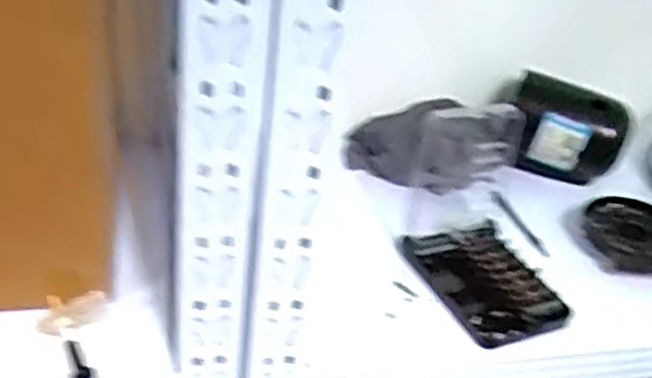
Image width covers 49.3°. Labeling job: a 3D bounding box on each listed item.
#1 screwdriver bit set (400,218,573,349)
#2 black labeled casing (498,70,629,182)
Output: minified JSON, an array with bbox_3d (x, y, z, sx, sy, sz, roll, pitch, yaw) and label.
[{"bbox_3d":[0.161,0.091,0.725,0.111,0.024,0.153,-8,35,-24],"label":"screwdriver bit set"},{"bbox_3d":[0.306,-0.078,0.937,0.164,0.102,0.079,17,33,15],"label":"black labeled casing"}]

